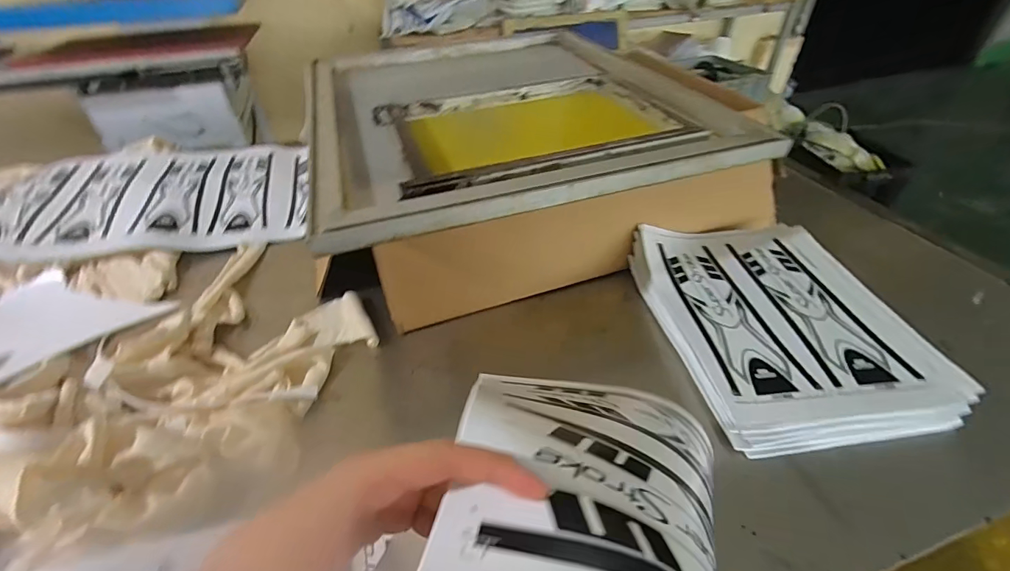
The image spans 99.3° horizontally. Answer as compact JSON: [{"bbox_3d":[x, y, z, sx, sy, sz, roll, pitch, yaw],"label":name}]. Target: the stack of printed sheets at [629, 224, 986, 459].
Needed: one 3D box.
[{"bbox_3d":[0.345,0.031,0.550,0.272,0.039,0.340,-6,43,-4],"label":"stack of printed sheets"}]

